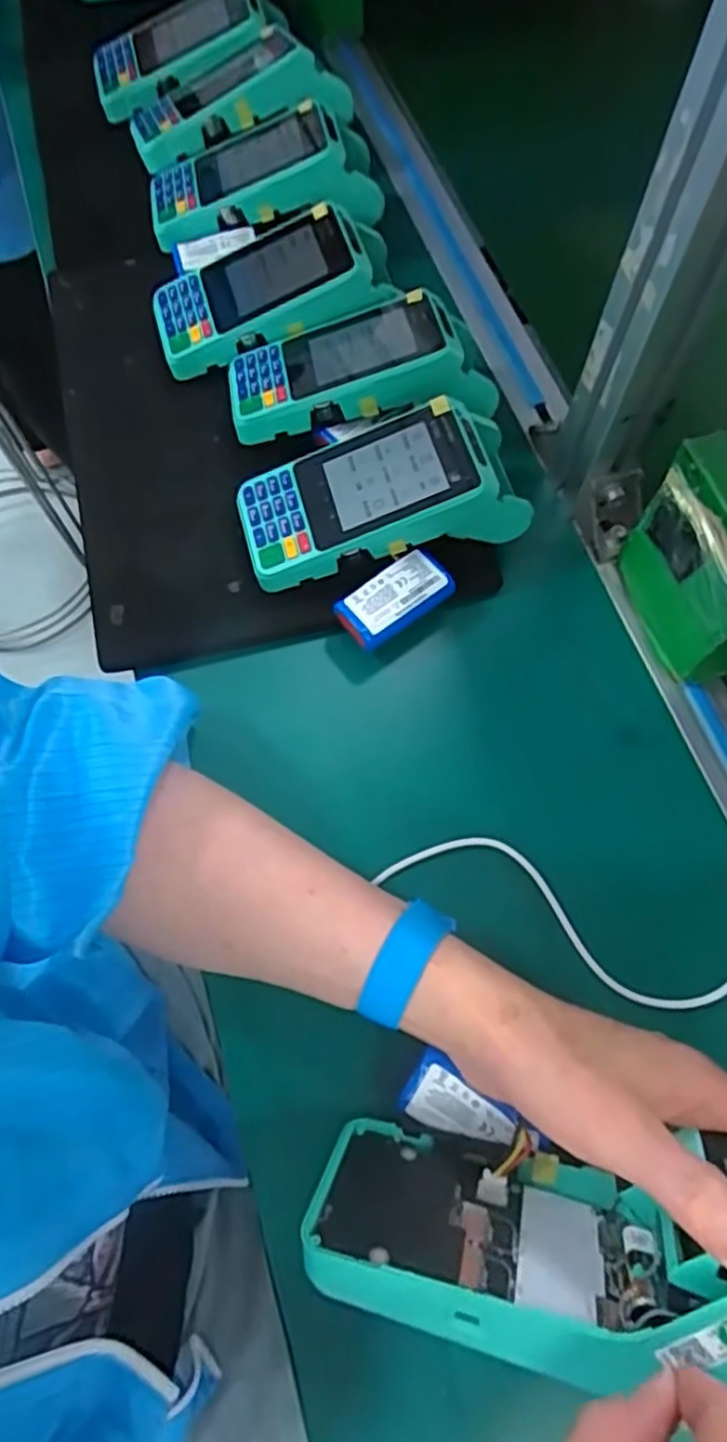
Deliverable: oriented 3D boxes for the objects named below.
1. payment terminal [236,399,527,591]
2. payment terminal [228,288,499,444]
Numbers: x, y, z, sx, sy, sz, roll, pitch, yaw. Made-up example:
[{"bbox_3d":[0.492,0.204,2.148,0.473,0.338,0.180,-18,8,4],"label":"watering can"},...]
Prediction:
[{"bbox_3d":[0.012,-0.140,0.438,0.171,0.058,0.073,-13,68,-5],"label":"payment terminal"},{"bbox_3d":[-0.002,-0.234,0.476,0.169,0.062,0.075,-5,68,-2],"label":"payment terminal"}]

